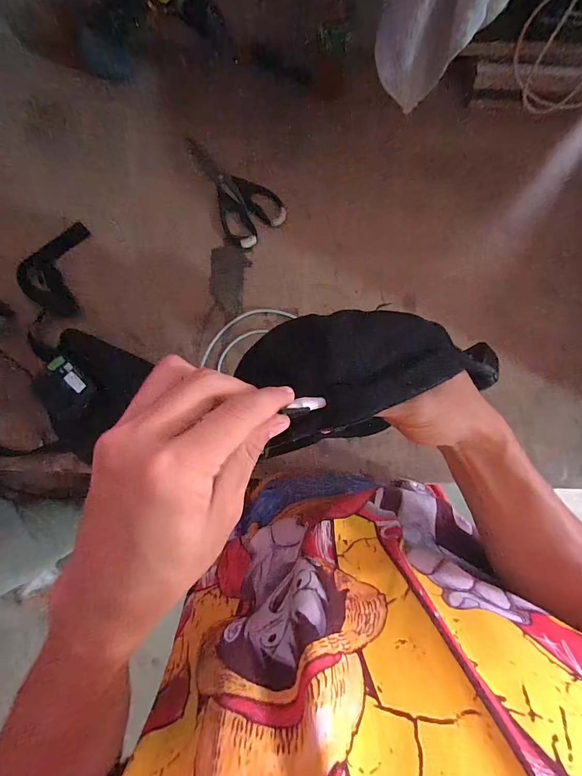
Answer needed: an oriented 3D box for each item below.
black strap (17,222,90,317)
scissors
[{"bbox_3d":[-0.368,-0.185,0.570,0.083,0.024,0.145,2,84,0],"label":"black strap"},{"bbox_3d":[-0.104,-0.329,0.594,0.099,0.012,0.215,-37,86,-4],"label":"scissors"}]

